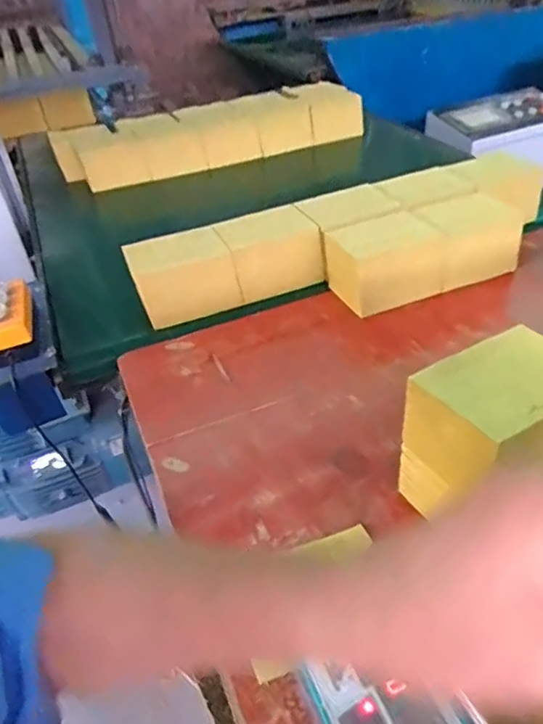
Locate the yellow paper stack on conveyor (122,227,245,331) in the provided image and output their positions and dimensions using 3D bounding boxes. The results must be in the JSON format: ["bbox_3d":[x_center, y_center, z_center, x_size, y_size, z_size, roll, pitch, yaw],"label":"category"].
[{"bbox_3d":[-0.156,-0.146,0.965,0.166,0.125,0.110,-20,41,-16],"label":"yellow paper stack on conveyor"}]

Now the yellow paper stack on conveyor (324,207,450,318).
[{"bbox_3d":[0.198,-0.166,0.959,0.193,0.128,0.129,-18,40,-14],"label":"yellow paper stack on conveyor"}]

